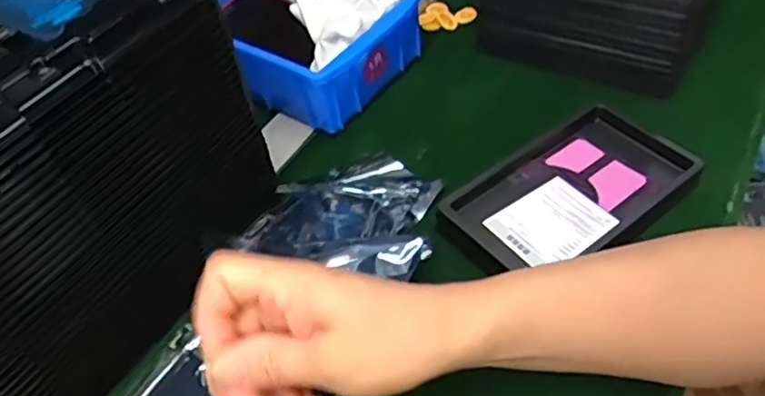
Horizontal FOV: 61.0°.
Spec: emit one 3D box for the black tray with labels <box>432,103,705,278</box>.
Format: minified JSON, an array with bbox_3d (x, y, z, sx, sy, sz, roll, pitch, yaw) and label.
[{"bbox_3d":[0.122,-0.005,0.437,0.162,0.022,0.102,-34,54,-22],"label":"black tray with labels"}]

